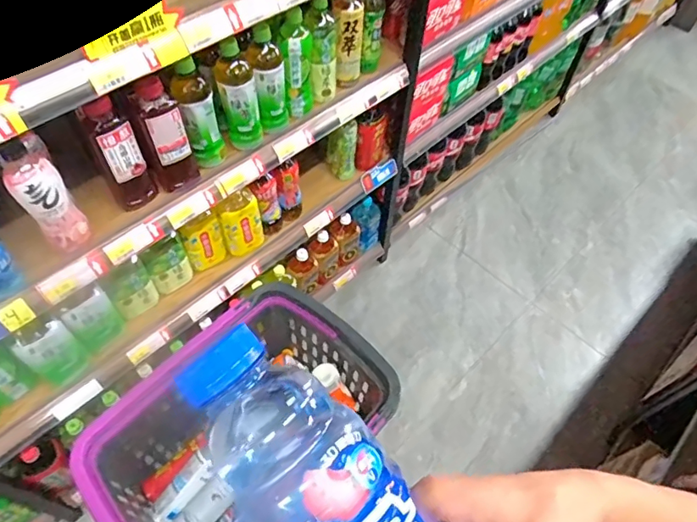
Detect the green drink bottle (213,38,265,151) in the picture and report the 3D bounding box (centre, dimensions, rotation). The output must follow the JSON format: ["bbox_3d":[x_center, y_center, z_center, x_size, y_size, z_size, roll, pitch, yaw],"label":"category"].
[{"bbox_3d":[-0.194,-0.291,0.886,0.065,0.203,0.061,-10,55,-9],"label":"green drink bottle"}]

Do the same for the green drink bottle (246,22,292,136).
[{"bbox_3d":[-0.146,-0.329,0.910,0.064,0.188,0.062,-6,55,-6],"label":"green drink bottle"}]

